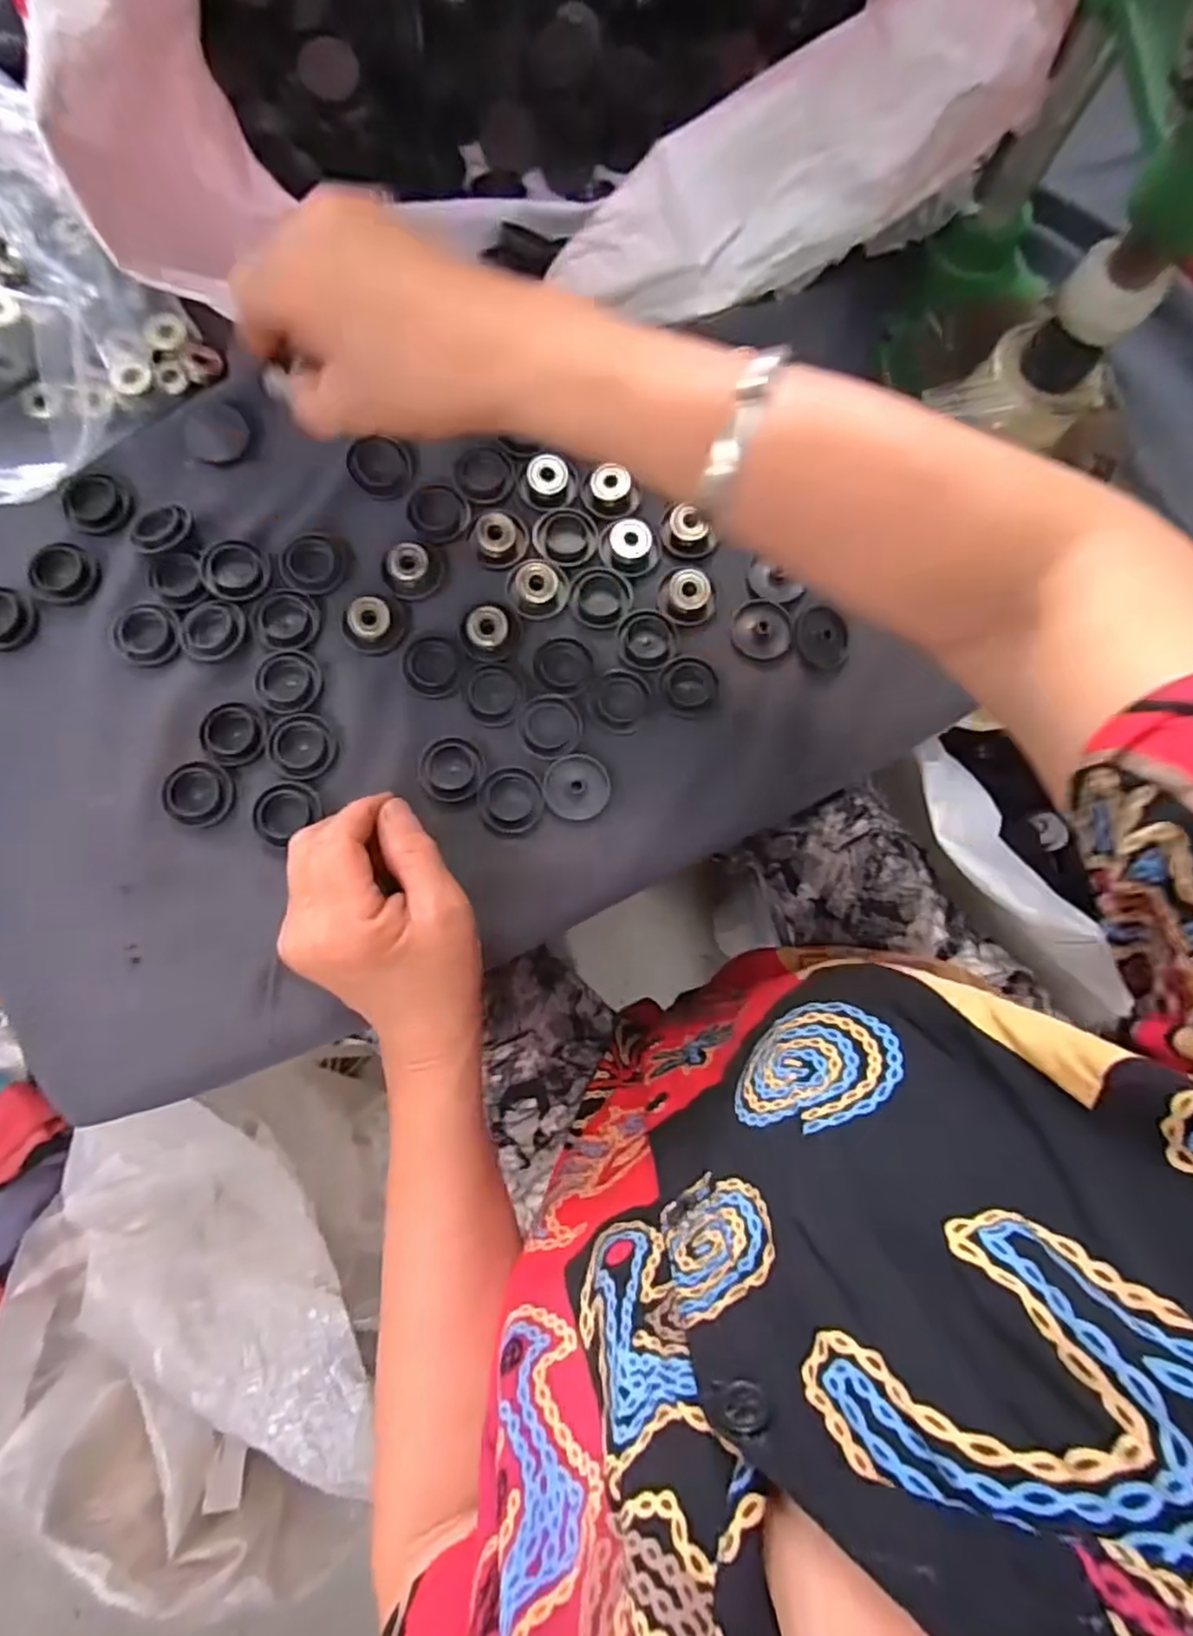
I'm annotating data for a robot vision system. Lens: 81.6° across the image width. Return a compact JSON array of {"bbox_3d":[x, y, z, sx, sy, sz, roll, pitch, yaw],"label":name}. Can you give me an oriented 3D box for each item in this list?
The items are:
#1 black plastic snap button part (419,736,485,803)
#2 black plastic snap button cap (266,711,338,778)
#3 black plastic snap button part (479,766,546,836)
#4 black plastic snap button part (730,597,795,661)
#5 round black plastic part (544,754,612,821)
[{"bbox_3d":[-0.074,-0.025,0.354,0.032,0.004,0.032,-3,82,-3],"label":"black plastic snap button part"},{"bbox_3d":[-0.151,-0.037,0.354,0.033,0.004,0.032,0,82,-2],"label":"black plastic snap button cap"},{"bbox_3d":[-0.043,-0.009,0.354,0.032,0.004,0.034,-3,82,-3],"label":"black plastic snap button part"},{"bbox_3d":[0.090,-0.103,0.376,0.031,0.007,0.035,3,82,-2],"label":"black plastic snap button part"},{"bbox_3d":[-0.010,-0.016,0.355,0.033,0.004,0.034,0,82,-2],"label":"round black plastic part"}]

